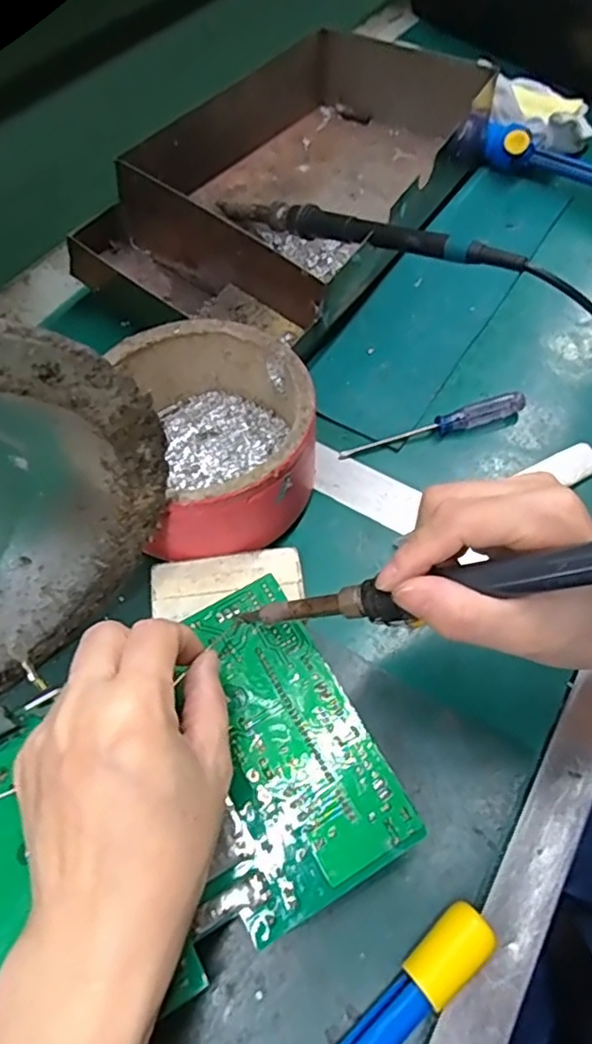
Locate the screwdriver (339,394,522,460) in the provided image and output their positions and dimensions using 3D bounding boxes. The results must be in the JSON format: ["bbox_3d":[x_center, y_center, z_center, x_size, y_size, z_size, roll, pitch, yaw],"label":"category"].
[{"bbox_3d":[0.083,-0.058,0.372,0.118,0.014,0.011,-17,61,-12],"label":"screwdriver"}]

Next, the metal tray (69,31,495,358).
[{"bbox_3d":[0.008,-0.253,0.458,0.184,0.067,0.329,29,62,15],"label":"metal tray"}]

